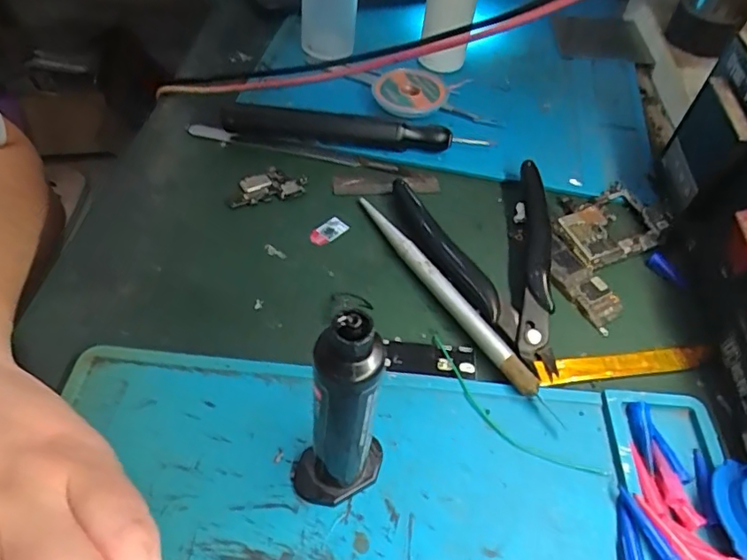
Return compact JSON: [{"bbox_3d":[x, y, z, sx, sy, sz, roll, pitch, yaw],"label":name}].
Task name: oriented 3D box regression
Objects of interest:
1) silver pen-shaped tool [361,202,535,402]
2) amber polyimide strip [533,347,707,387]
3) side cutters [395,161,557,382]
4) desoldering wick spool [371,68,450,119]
[{"bbox_3d":[0.029,0.003,0.245,0.009,0.009,0.123,-26,56,-23],"label":"silver pen-shaped tool"},{"bbox_3d":[0.104,0.036,0.230,0.074,0.005,0.011,-4,70,-7],"label":"amber polyimide strip"},{"bbox_3d":[0.063,-0.010,0.255,0.075,0.011,0.113,-9,51,-10],"label":"side cutters"},{"bbox_3d":[0.022,-0.111,0.321,0.040,0.009,0.044,-32,58,-26],"label":"desoldering wick spool"}]

